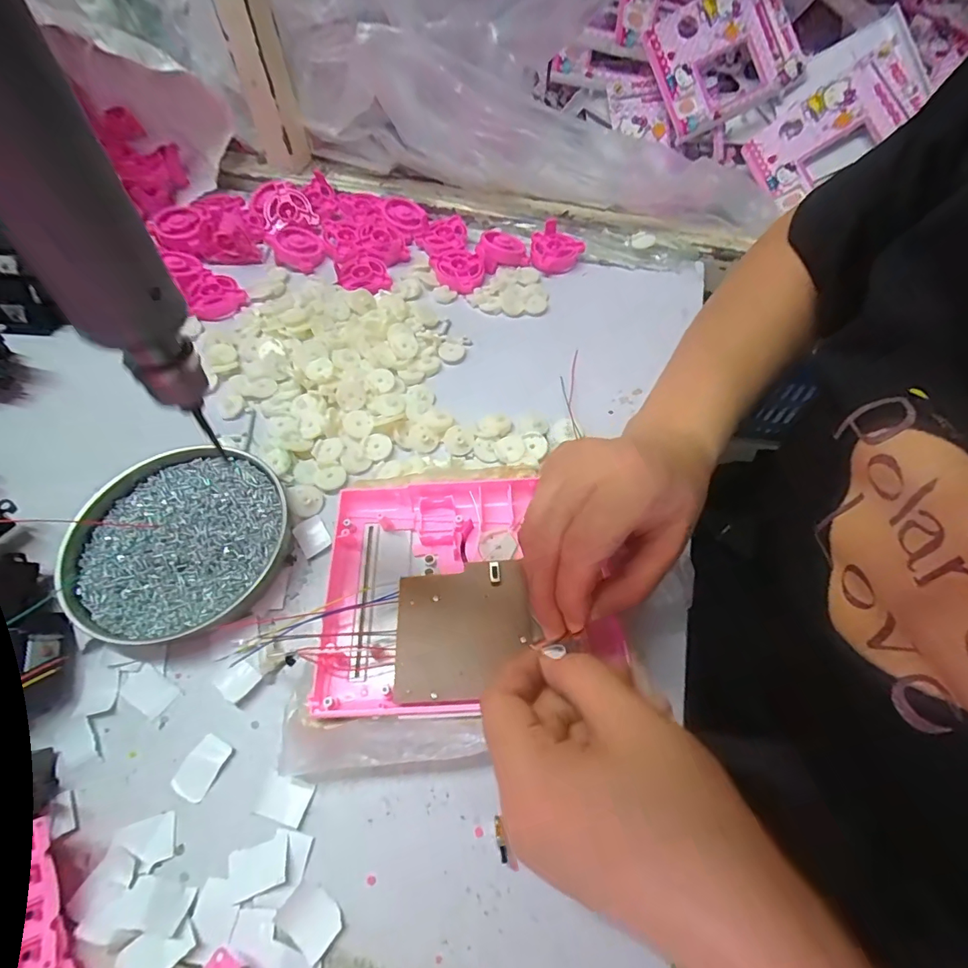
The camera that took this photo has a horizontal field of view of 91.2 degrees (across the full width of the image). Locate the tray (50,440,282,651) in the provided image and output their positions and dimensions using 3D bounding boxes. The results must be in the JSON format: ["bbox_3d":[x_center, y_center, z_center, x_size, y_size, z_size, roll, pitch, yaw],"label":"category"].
[{"bbox_3d":[-0.203,0.034,0.317,0.124,0.019,0.136,1,58,-1],"label":"tray"}]

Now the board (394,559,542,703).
[{"bbox_3d":[-0.011,0.078,0.258,0.073,0.004,0.071,-4,61,0],"label":"board"}]

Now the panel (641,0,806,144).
[{"bbox_3d":[0.246,-0.443,0.486,0.139,0.012,0.117,-26,99,6],"label":"panel"}]

